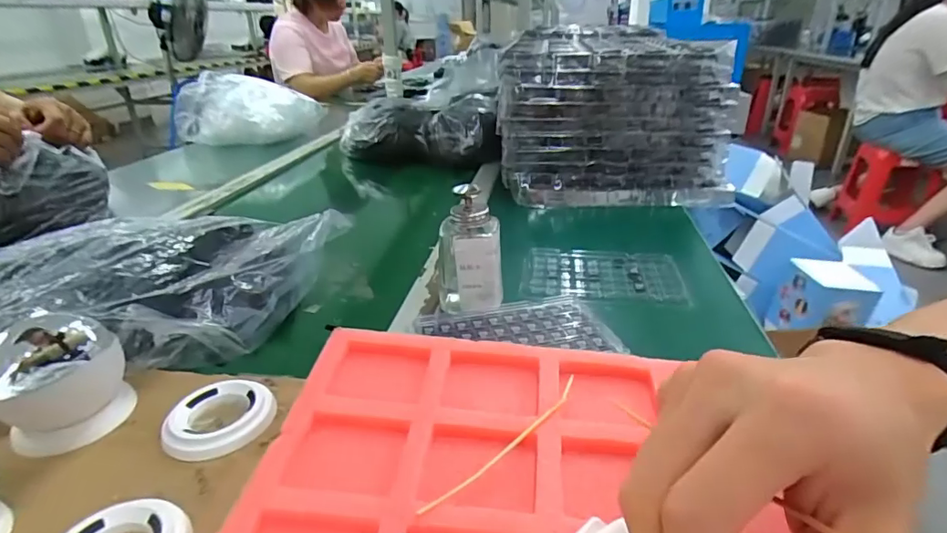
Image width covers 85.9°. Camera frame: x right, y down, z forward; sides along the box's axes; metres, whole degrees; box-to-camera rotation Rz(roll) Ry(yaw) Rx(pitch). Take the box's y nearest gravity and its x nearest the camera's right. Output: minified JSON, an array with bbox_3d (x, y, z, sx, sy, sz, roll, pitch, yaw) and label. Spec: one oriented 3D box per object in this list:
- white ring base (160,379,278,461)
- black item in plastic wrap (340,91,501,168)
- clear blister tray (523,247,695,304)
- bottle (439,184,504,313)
[{"bbox_3d":[-0.175,0.104,0.354,0.068,0.012,0.065,-9,27,-15],"label":"white ring base"},{"bbox_3d":[-0.096,-0.289,1.085,0.352,0.115,0.191,11,28,23],"label":"black item in plastic wrap"},{"bbox_3d":[0.142,0.008,0.567,0.172,0.010,0.118,1,26,6],"label":"clear blister tray"},{"bbox_3d":[-0.005,-0.015,0.488,0.060,0.111,0.054,-3,26,-3],"label":"bottle"}]

